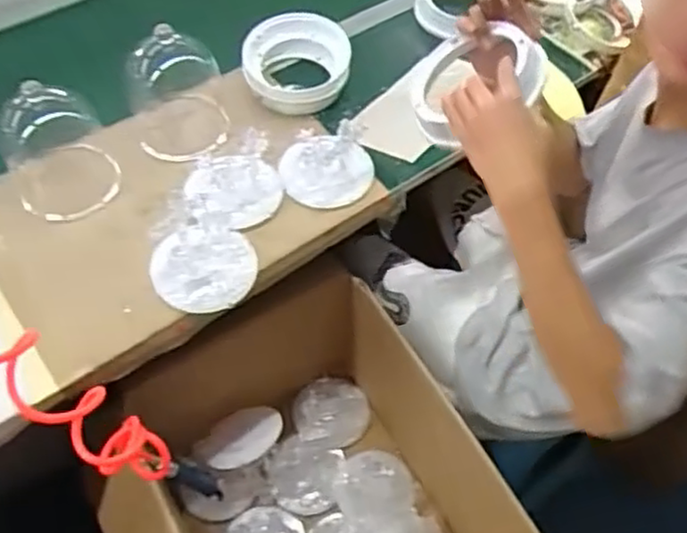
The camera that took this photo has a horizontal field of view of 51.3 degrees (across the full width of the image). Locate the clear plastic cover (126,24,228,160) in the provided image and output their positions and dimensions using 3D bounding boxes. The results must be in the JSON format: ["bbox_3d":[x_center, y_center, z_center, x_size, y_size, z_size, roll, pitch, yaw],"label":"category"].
[{"bbox_3d":[-0.242,-0.242,1.045,0.138,0.180,0.135,-11,56,-10],"label":"clear plastic cover"}]

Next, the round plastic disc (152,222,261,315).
[{"bbox_3d":[-0.177,0.003,0.916,0.128,0.027,0.111,-9,67,-12],"label":"round plastic disc"}]

